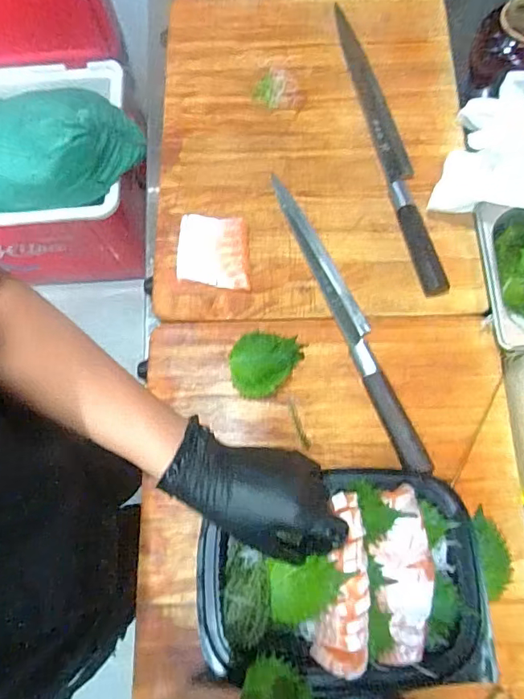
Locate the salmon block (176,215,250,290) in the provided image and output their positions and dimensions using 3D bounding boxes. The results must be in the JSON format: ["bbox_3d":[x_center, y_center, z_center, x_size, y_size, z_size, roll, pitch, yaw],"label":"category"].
[{"bbox_3d":[-0.057,-0.113,0.531,0.080,0.013,0.091,-1,73,1],"label":"salmon block"}]

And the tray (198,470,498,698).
[{"bbox_3d":[0.075,0.207,0.419,0.260,0.039,0.175,-7,73,-1],"label":"tray"}]

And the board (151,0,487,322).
[{"bbox_3d":[0.059,-0.266,0.581,0.368,0.018,0.480,0,73,1],"label":"board"}]

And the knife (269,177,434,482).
[{"bbox_3d":[0.093,-0.042,0.505,0.035,0.022,0.357,-20,74,-5],"label":"knife"}]

